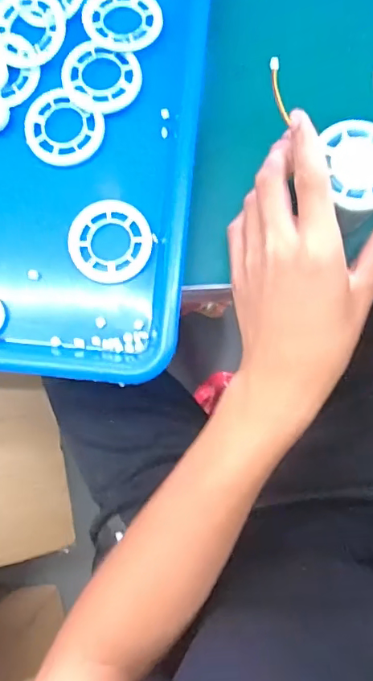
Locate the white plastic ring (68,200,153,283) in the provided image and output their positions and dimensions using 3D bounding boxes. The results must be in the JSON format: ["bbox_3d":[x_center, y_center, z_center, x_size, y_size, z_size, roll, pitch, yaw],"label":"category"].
[{"bbox_3d":[-0.055,-0.071,0.347,0.058,0.004,0.060,0,84,3],"label":"white plastic ring"}]

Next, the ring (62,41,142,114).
[{"bbox_3d":[-0.063,-0.192,0.358,0.057,0.006,0.049,15,85,5],"label":"ring"}]

